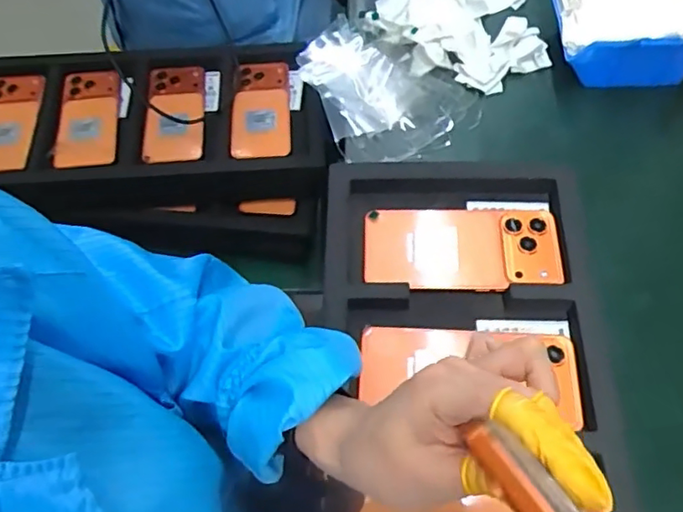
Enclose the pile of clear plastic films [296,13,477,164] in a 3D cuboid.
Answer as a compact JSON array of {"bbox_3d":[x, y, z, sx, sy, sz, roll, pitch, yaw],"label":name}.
[{"bbox_3d":[0.048,-0.173,0.600,0.148,0.035,0.176,-22,63,-11],"label":"pile of clear plastic films"}]

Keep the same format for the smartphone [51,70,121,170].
[{"bbox_3d":[-0.327,-0.175,0.743,0.076,0.015,0.145,-5,68,-6],"label":"smartphone"}]

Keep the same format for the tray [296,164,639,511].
[{"bbox_3d":[0.094,0.129,0.414,0.225,0.020,0.463,2,61,2],"label":"tray"}]

